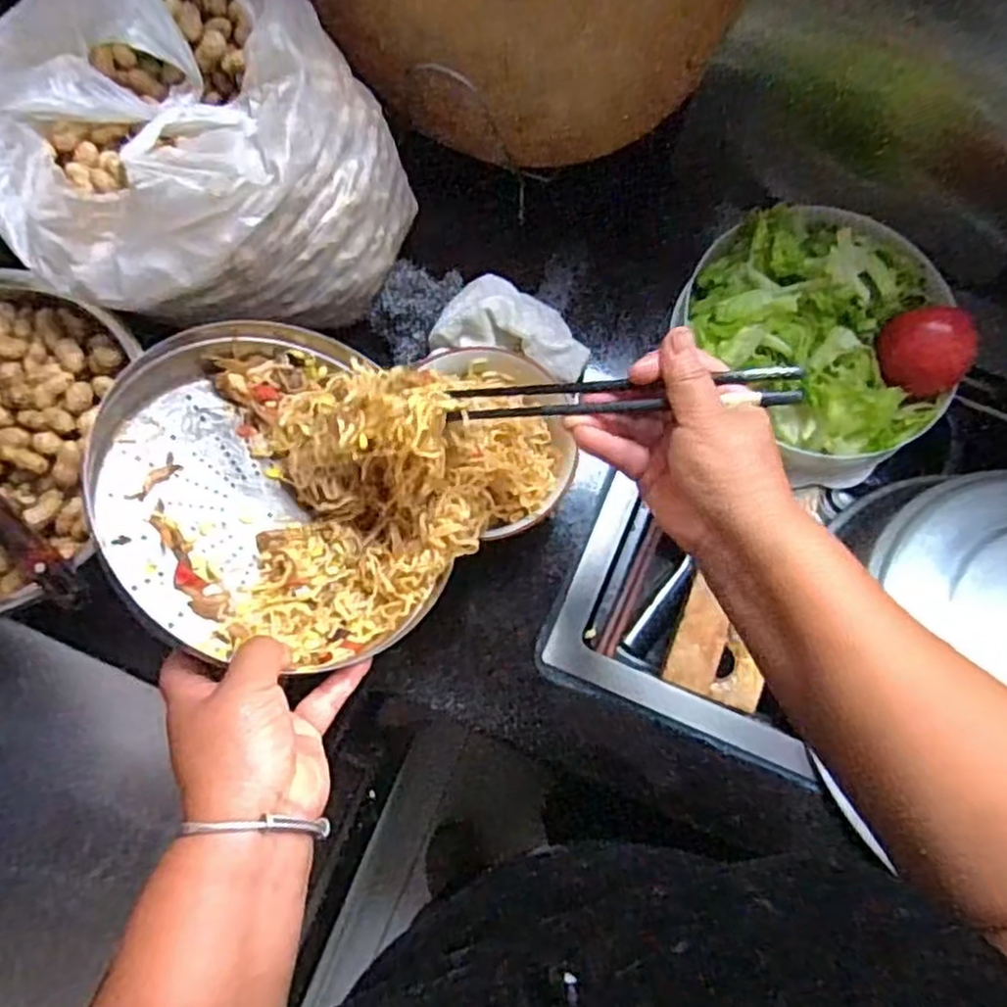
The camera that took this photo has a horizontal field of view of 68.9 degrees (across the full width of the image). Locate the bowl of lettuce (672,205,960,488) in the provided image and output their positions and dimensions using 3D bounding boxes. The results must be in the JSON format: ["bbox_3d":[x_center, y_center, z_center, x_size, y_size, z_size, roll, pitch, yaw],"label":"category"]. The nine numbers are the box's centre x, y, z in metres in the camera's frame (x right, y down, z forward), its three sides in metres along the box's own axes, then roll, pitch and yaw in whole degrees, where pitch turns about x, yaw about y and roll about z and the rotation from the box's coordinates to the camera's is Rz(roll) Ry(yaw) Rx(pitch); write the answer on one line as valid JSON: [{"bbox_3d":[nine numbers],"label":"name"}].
[{"bbox_3d":[0.266,-0.147,0.603,0.196,0.092,0.219,-43,79,-11],"label":"bowl of lettuce"}]

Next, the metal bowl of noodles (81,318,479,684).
[{"bbox_3d":[-0.130,-0.007,0.439,0.200,0.090,0.186,0,74,-1],"label":"metal bowl of noodles"}]

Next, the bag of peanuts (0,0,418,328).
[{"bbox_3d":[-0.226,-0.253,0.537,0.257,0.159,0.237,-36,78,-10],"label":"bag of peanuts"}]

